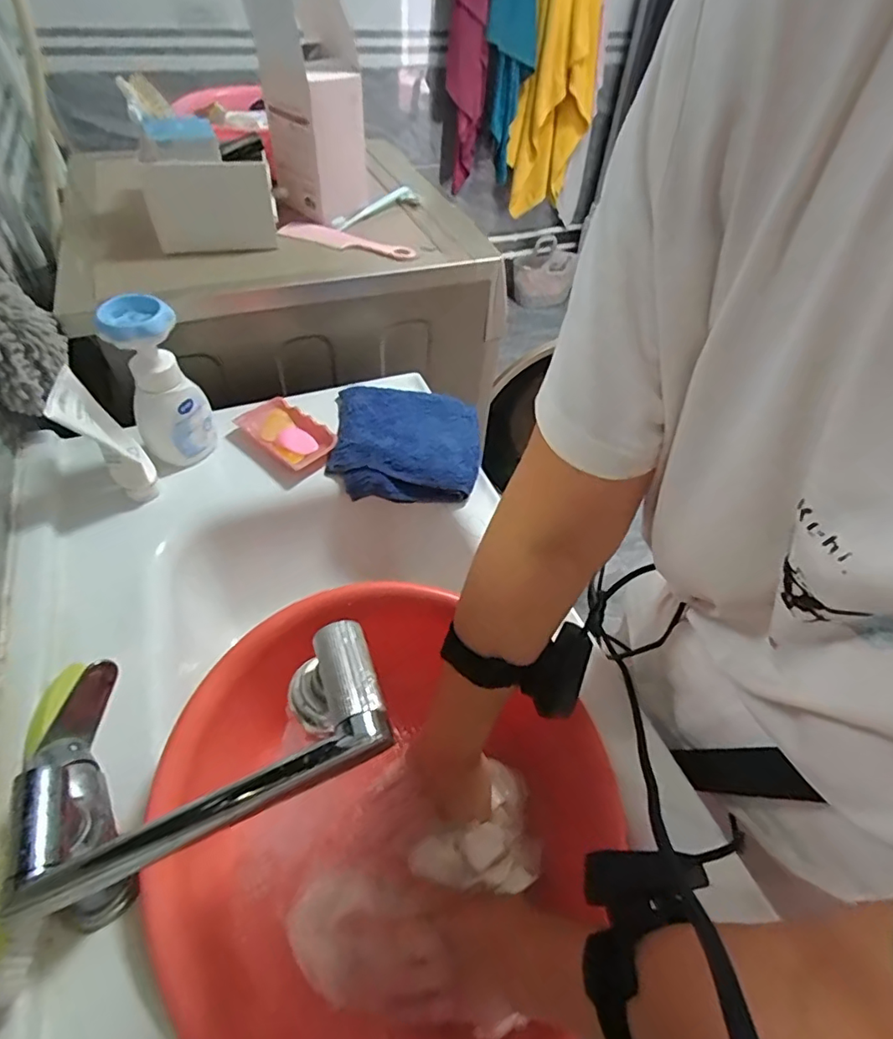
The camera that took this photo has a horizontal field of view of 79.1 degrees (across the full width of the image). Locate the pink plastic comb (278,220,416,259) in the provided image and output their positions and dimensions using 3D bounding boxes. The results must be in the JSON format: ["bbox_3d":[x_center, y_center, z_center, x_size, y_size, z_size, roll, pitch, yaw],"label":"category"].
[{"bbox_3d":[-0.144,-0.418,0.806,0.198,0.016,0.052,10,49,5],"label":"pink plastic comb"}]

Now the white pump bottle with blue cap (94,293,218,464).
[{"bbox_3d":[-0.308,-0.143,0.592,0.070,0.179,0.060,-14,51,-15],"label":"white pump bottle with blue cap"}]

